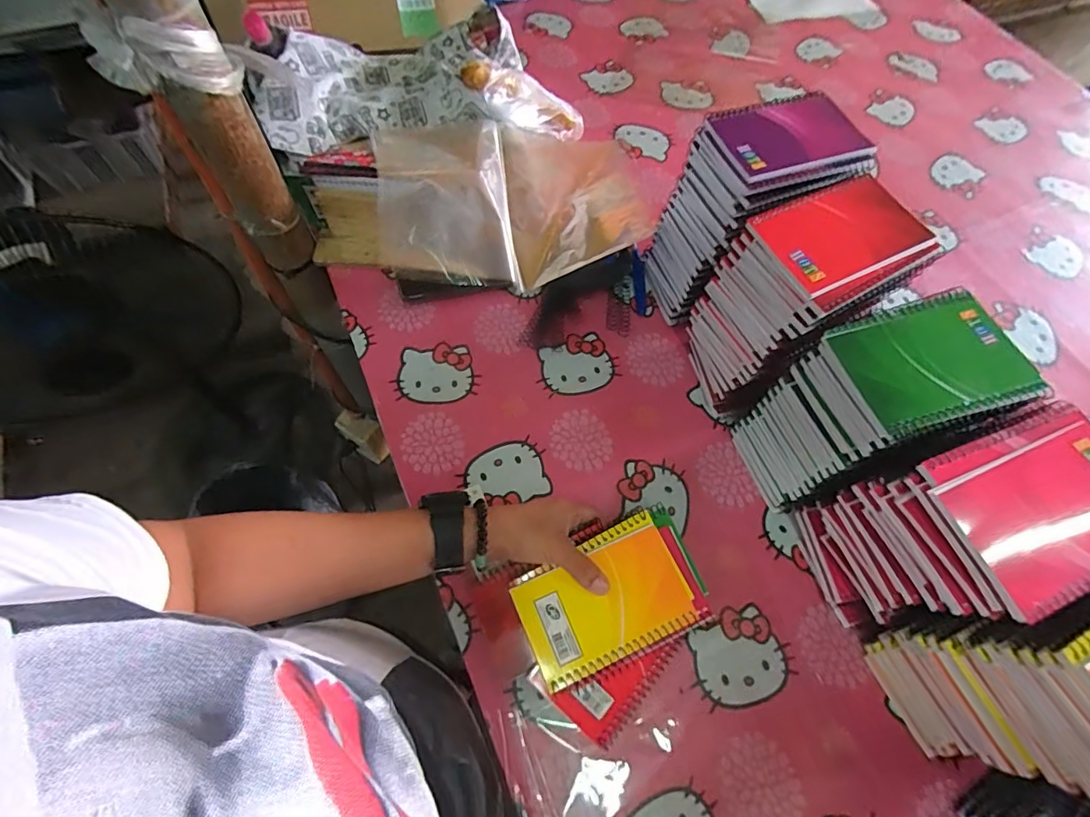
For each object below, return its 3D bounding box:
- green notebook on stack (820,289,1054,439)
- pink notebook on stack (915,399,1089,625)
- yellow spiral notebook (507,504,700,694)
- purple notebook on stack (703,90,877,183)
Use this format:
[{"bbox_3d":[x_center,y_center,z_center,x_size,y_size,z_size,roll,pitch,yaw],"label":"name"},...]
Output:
[{"bbox_3d":[0.277,-0.035,0.361,0.133,0.012,0.095,-15,66,-10],"label":"green notebook on stack"},{"bbox_3d":[0.317,0.058,0.317,0.134,0.012,0.100,-18,66,-11],"label":"pink notebook on stack"},{"bbox_3d":[0.048,0.154,0.407,0.133,0.011,0.092,-23,67,-13],"label":"yellow spiral notebook"},{"bbox_3d":[0.216,-0.245,0.449,0.129,0.014,0.086,-20,67,-12],"label":"purple notebook on stack"}]

